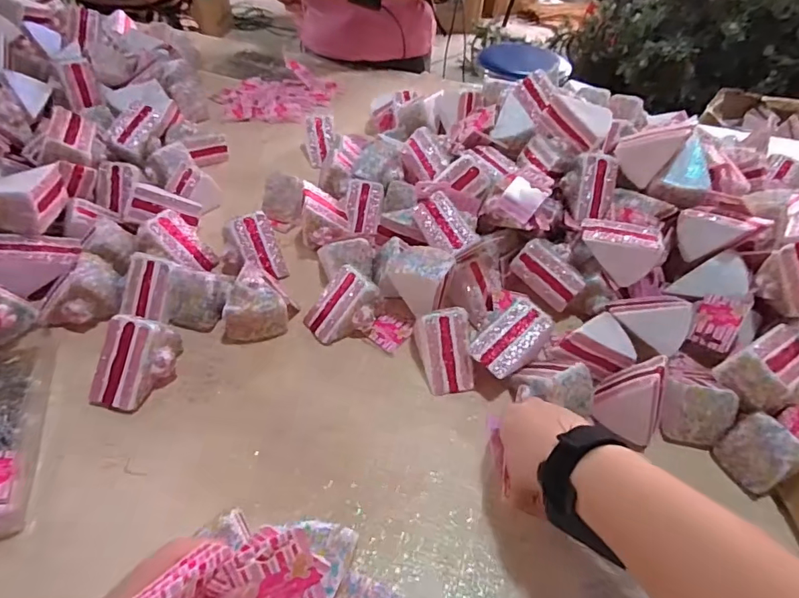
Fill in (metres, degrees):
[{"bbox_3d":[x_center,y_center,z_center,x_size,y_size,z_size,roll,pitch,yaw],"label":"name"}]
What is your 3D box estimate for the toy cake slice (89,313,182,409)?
[{"bbox_3d":[-0.261,0.060,0.484,0.058,0.066,0.084,10,46,5],"label":"toy cake slice"}]

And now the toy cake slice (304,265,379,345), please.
[{"bbox_3d":[-0.065,0.009,0.558,0.068,0.061,0.076,33,51,24],"label":"toy cake slice"}]

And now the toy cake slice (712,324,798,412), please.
[{"bbox_3d":[0.367,0.066,0.476,0.086,0.044,0.059,-19,51,-23],"label":"toy cake slice"}]

